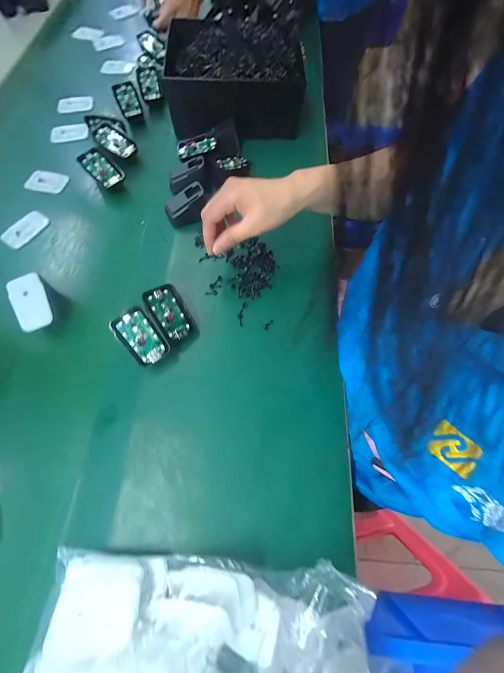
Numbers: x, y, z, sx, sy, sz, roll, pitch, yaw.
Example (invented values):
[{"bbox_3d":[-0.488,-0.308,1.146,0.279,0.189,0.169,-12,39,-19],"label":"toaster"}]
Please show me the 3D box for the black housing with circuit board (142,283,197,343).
[{"bbox_3d":[-0.102,-0.030,0.314,0.047,0.009,0.069,-35,99,-37],"label":"black housing with circuit board"}]

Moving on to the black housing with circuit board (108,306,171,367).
[{"bbox_3d":[-0.133,0.001,0.299,0.043,0.009,0.068,-38,90,-11],"label":"black housing with circuit board"}]

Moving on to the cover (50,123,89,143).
[{"bbox_3d":[-0.356,-0.399,0.488,0.071,0.011,0.039,-11,69,-5],"label":"cover"}]

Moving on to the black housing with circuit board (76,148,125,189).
[{"bbox_3d":[-0.249,-0.280,0.417,0.071,0.009,0.045,46,73,-3],"label":"black housing with circuit board"}]

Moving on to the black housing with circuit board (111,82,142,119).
[{"bbox_3d":[-0.239,-0.456,0.483,0.040,0.009,0.066,-24,93,0],"label":"black housing with circuit board"}]

